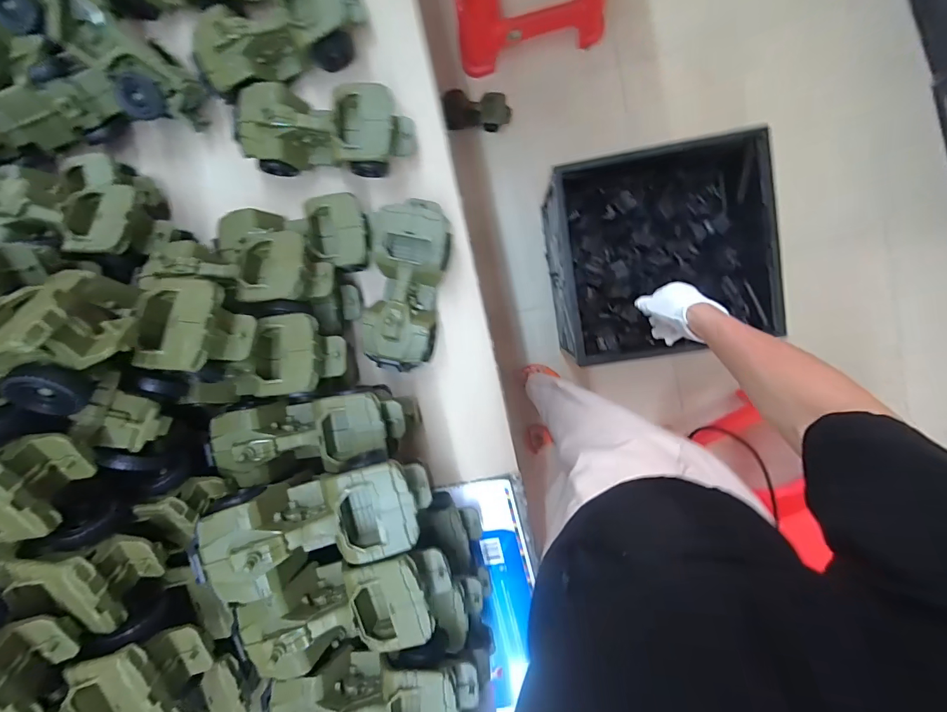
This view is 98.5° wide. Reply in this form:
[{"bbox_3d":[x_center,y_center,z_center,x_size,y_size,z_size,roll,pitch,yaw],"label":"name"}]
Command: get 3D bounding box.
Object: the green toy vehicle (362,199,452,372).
[{"bbox_3d":[-0.078,-0.080,0.481,0.083,0.073,0.198,9,97,3],"label":"green toy vehicle"}]

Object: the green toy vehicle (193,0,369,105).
[{"bbox_3d":[-0.217,-0.357,0.462,0.196,0.072,0.075,-25,94,7],"label":"green toy vehicle"}]

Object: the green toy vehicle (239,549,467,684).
[{"bbox_3d":[-0.113,0.236,0.372,0.185,0.067,0.096,-16,95,6],"label":"green toy vehicle"}]

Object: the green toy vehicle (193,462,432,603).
[{"bbox_3d":[-0.131,0.147,0.355,0.186,0.068,0.079,-14,96,-11],"label":"green toy vehicle"}]

